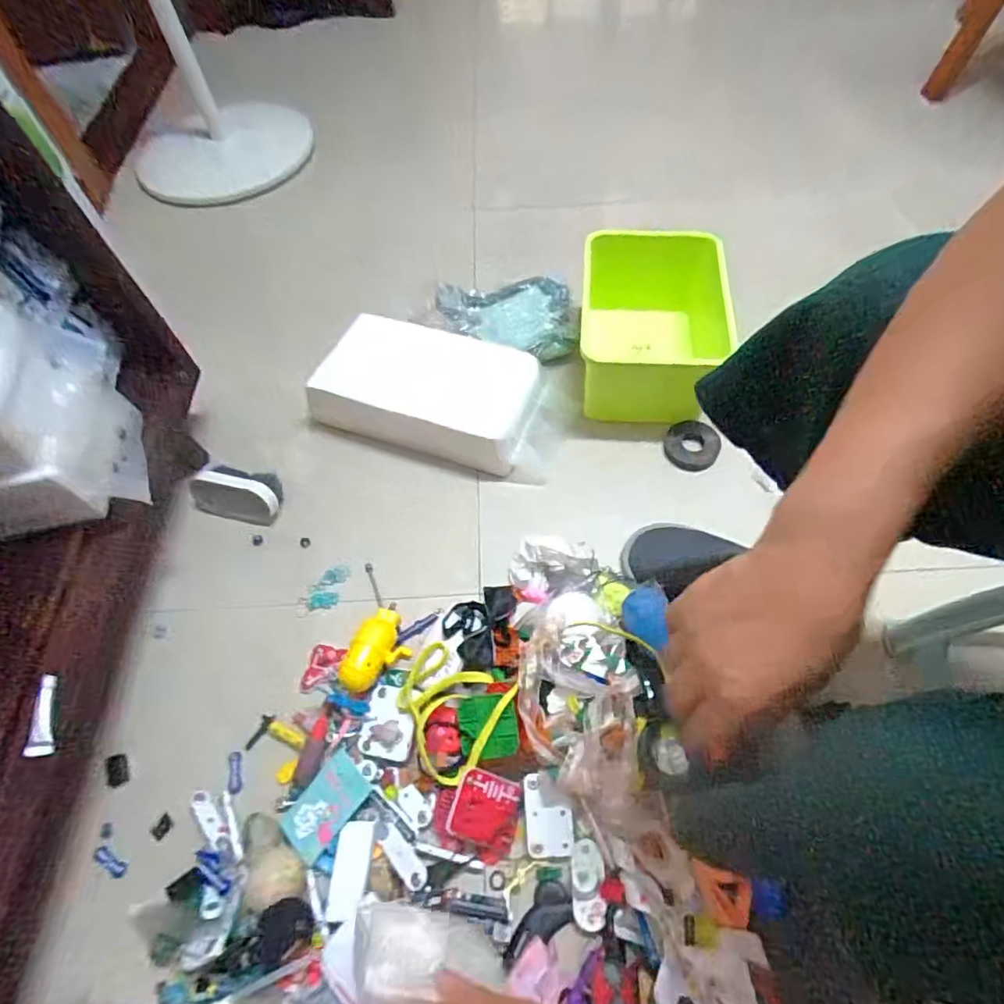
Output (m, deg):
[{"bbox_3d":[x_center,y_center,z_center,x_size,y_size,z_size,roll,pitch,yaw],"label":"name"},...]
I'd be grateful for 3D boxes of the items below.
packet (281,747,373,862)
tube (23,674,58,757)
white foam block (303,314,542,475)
[{"bbox_3d":[-0.184,0.314,0.581,0.058,0.011,0.093,34,67,21],"label":"packet"},{"bbox_3d":[-0.456,0.213,0.560,0.020,0.018,0.075,-7,60,-1],"label":"tube"},{"bbox_3d":[-0.113,-0.171,0.836,0.312,0.085,0.176,15,62,12],"label":"white foam block"}]

